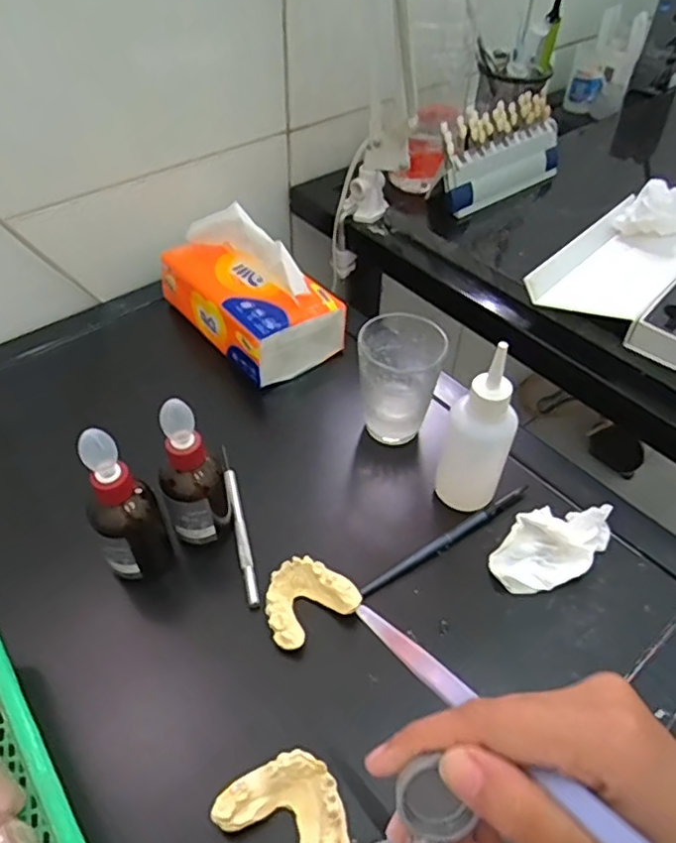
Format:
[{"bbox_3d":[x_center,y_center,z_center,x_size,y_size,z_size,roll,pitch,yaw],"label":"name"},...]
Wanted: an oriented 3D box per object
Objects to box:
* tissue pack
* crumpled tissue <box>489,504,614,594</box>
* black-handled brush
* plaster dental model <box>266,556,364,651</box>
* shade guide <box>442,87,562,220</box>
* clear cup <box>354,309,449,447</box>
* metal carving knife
[{"bbox_3d":[-0.084,-0.132,0.578,0.096,0.101,0.170,-30,54,-27],"label":"tissue pack"},{"bbox_3d":[0.156,0.090,0.449,0.099,0.017,0.053,-17,49,-17],"label":"crumpled tissue"},{"bbox_3d":[0.080,0.084,0.451,0.150,0.009,0.010,-26,53,-24],"label":"black-handled brush"},{"bbox_3d":[-0.020,0.116,0.411,0.060,0.020,0.048,-23,52,-22],"label":"plaster dental model"},{"bbox_3d":[0.173,-0.277,0.657,0.162,0.103,0.037,-27,53,-25],"label":"shade guide"},{"bbox_3d":[0.048,-0.035,0.502,0.063,0.090,0.060,1,47,-1],"label":"clear cup"},{"bbox_3d":[-0.075,0.072,0.460,0.009,0.009,0.140,-10,48,-11],"label":"metal carving knife"}]

